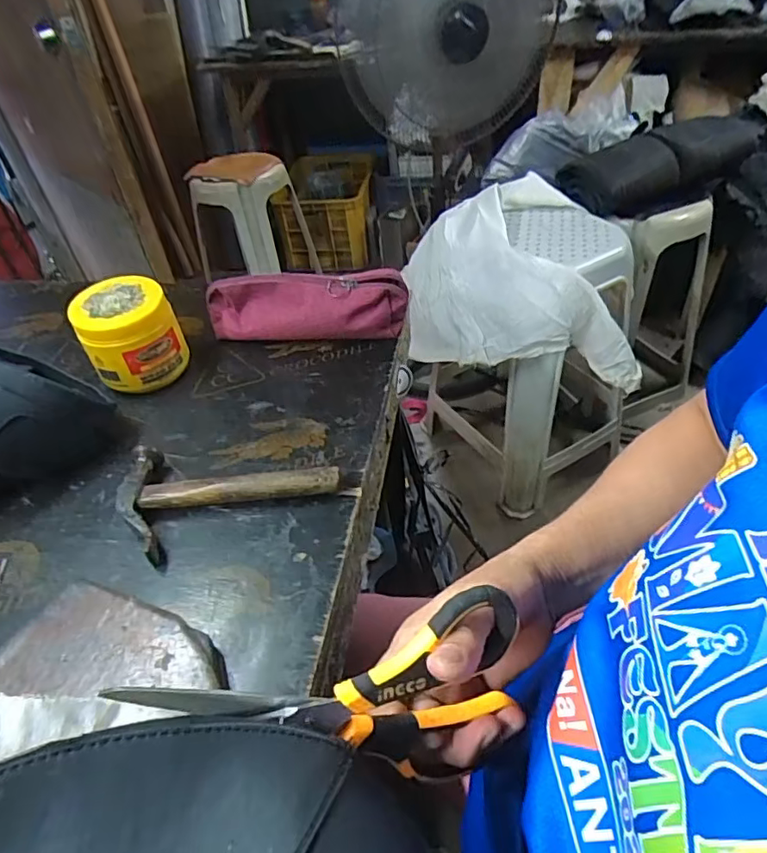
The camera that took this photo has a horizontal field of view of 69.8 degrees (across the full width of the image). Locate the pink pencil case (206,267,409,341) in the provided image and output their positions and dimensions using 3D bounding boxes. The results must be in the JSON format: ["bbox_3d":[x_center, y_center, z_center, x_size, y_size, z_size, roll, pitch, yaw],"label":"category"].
[{"bbox_3d":[-0.091,-0.136,0.620,0.230,0.066,0.047,1,45,8],"label":"pink pencil case"}]

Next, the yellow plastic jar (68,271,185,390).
[{"bbox_3d":[-0.267,-0.098,0.580,0.097,0.086,0.088,-26,48,-19],"label":"yellow plastic jar"}]

